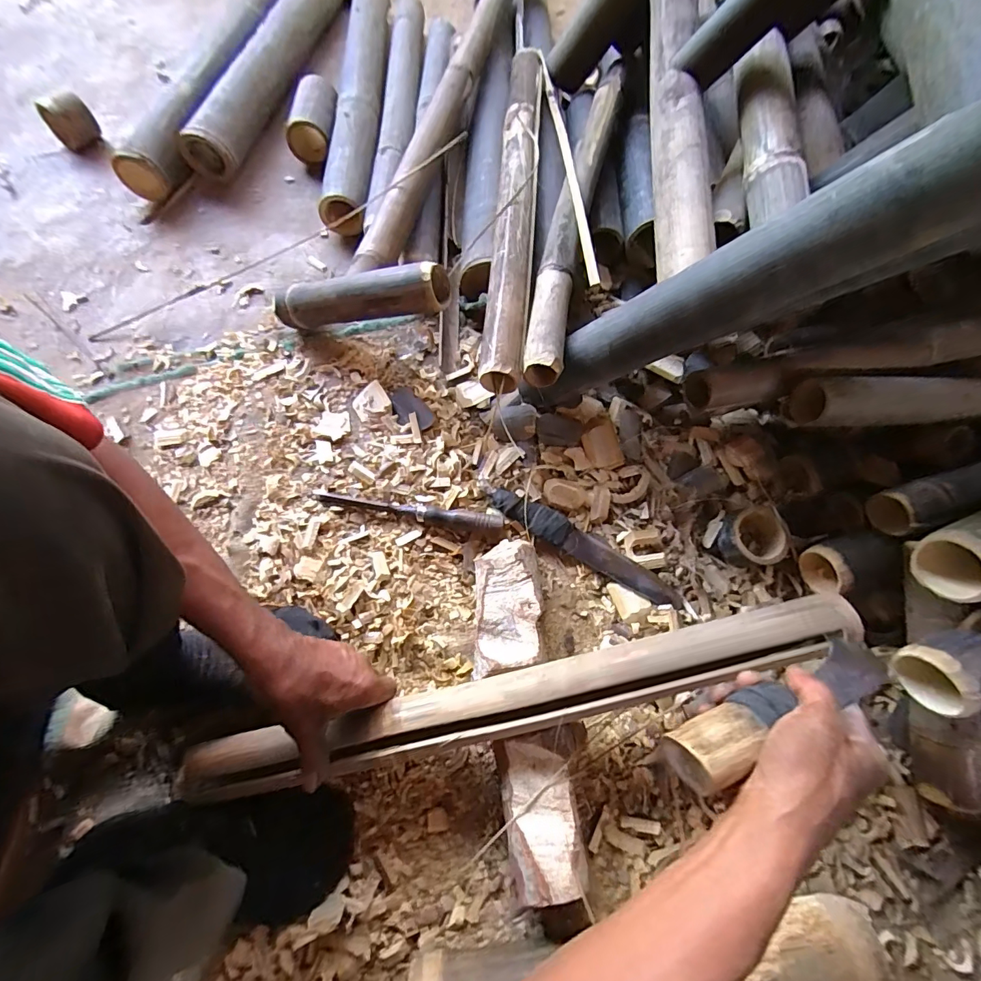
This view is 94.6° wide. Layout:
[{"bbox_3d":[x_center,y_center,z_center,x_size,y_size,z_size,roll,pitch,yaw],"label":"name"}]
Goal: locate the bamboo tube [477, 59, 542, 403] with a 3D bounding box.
[{"bbox_3d":[0.038,-0.417,0.647,0.053,0.047,0.624,4,70,0],"label":"bamboo tube"}]

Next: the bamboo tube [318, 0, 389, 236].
[{"bbox_3d":[-0.243,-0.738,0.843,0.080,0.075,0.691,-1,70,-2],"label":"bamboo tube"}]

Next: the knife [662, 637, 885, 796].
[{"bbox_3d":[0.231,0.162,0.347,0.228,0.043,0.040,-9,69,-24],"label":"knife"}]

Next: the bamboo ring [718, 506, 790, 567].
[{"bbox_3d":[0.323,0.060,0.563,0.076,0.032,0.072,-15,71,-7],"label":"bamboo ring"}]

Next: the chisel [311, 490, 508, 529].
[{"bbox_3d":[-0.105,0.022,0.570,0.240,0.021,0.023,9,70,2],"label":"chisel"}]

